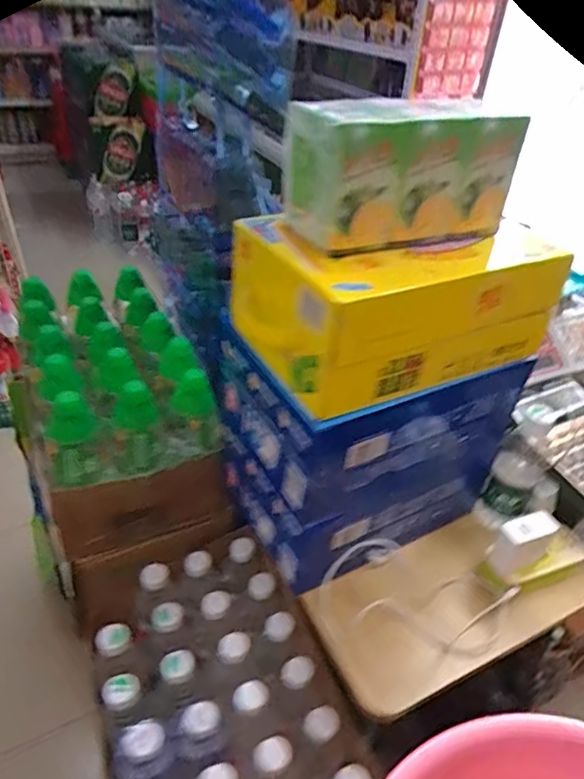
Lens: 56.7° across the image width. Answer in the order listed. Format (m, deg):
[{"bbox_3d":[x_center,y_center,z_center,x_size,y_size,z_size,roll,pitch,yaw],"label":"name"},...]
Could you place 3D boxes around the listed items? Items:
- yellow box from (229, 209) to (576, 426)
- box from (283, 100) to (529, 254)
[{"bbox_3d":[0.098,-0.091,0.536,0.263,0.119,0.170,-14,42,-24],"label":"yellow box"},{"bbox_3d":[0.099,-0.193,0.474,0.193,0.108,0.076,-12,41,-22],"label":"box"}]

